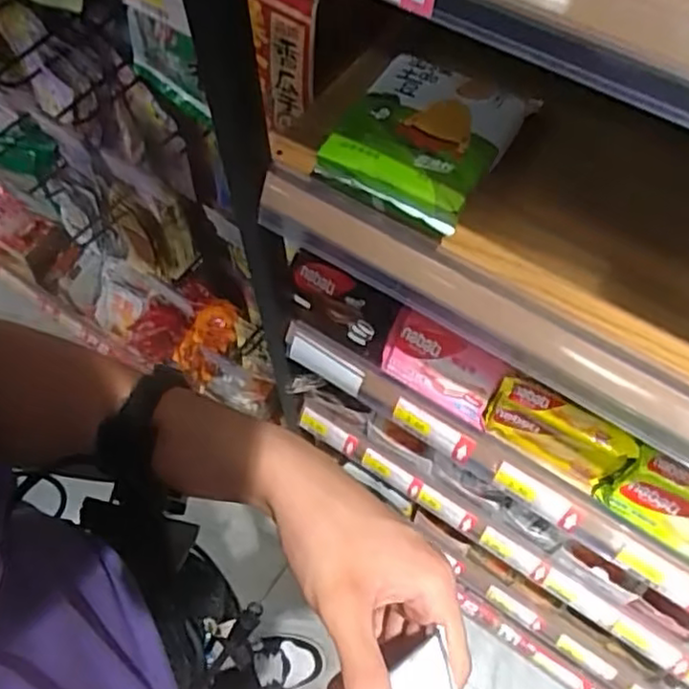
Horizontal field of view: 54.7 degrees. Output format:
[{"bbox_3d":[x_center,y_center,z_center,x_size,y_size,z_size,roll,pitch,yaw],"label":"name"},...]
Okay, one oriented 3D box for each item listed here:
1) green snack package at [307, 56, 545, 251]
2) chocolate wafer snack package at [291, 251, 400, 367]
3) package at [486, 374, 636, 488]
[{"bbox_3d":[0.058,-0.152,0.506,0.117,0.048,0.122,28,66,14],"label":"green snack package"},{"bbox_3d":[-0.004,-0.043,0.726,0.129,0.079,0.028,30,35,19],"label":"chocolate wafer snack package"},{"bbox_3d":[0.203,0.083,0.638,0.130,0.081,0.030,30,66,15],"label":"package"}]

